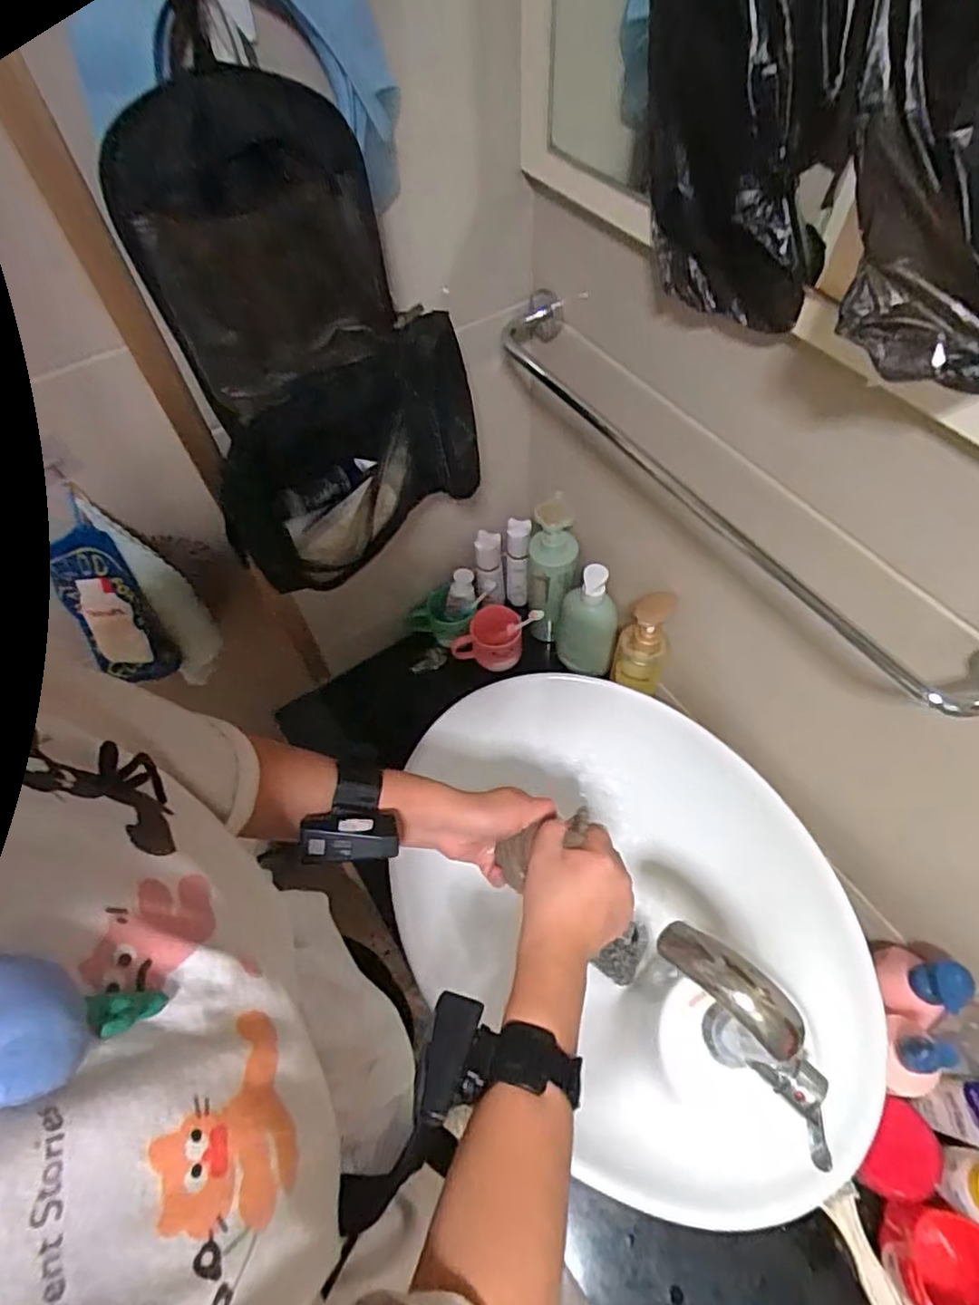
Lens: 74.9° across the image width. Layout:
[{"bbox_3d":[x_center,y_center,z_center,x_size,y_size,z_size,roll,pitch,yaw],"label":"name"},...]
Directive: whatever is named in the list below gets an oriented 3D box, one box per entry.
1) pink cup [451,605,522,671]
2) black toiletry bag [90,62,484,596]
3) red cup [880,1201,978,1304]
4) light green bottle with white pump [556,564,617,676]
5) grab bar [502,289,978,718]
[{"bbox_3d":[-0.005,-0.019,0.944,0.101,0.082,0.066,-2,58,2],"label":"pink cup"},{"bbox_3d":[-0.155,-0.246,0.557,0.243,0.352,0.143,-36,63,-18],"label":"black toiletry bag"},{"bbox_3d":[0.413,0.564,0.579,0.095,0.071,0.092,-1,58,2],"label":"red cup"},{"bbox_3d":[0.134,-0.040,0.880,0.079,0.190,0.049,7,59,7],"label":"light green bottle with white pump"},{"bbox_3d":[0.186,-0.151,0.547,0.079,0.045,0.575,-32,62,-16],"label":"grab bar"}]

